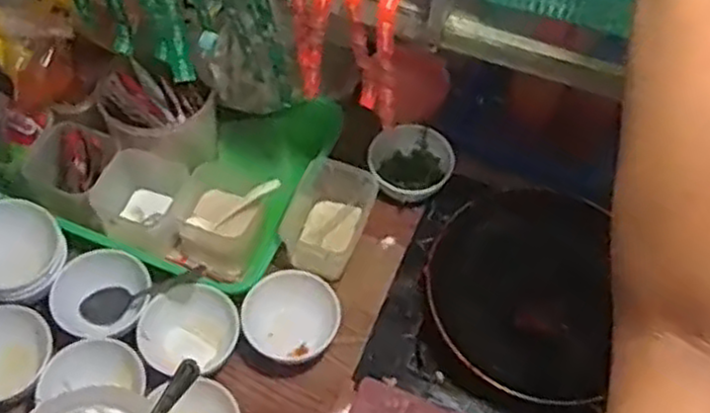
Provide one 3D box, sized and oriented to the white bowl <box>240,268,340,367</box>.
[{"bbox_3d":[-0.062,0.110,0.739,0.087,0.046,0.087,1,58,-2],"label":"white bowl"}]

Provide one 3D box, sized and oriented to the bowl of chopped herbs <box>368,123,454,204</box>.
[{"bbox_3d":[0.062,-0.047,0.839,0.090,0.049,0.081,10,58,3],"label":"bowl of chopped herbs"}]

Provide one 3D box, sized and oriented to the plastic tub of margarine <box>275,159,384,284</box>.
[{"bbox_3d":[-0.025,0.007,0.791,0.081,0.071,0.117,23,60,11],"label":"plastic tub of margarine"}]

